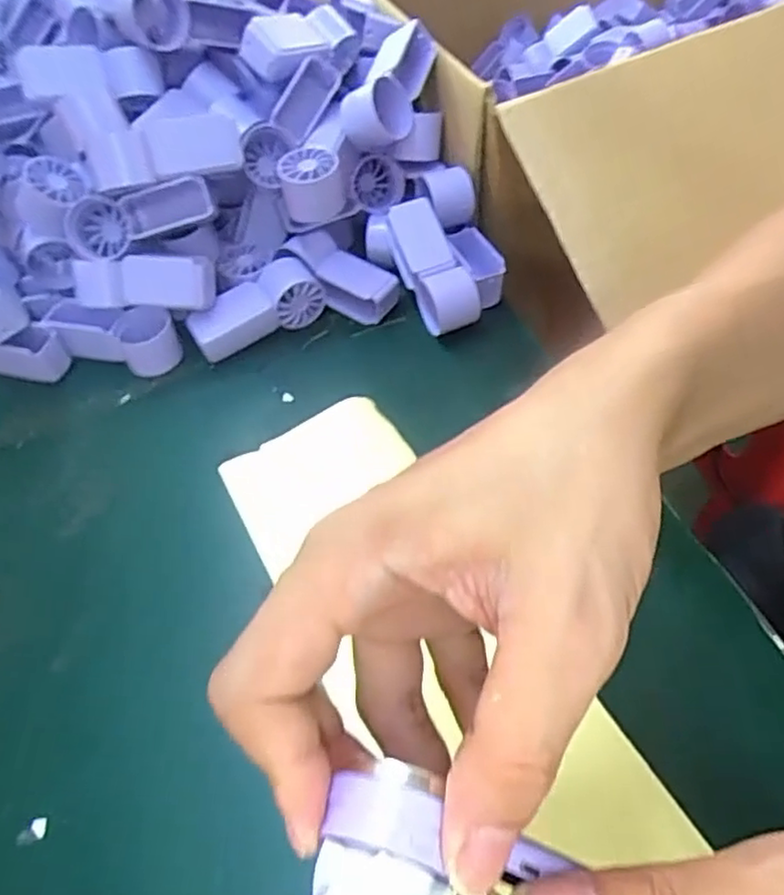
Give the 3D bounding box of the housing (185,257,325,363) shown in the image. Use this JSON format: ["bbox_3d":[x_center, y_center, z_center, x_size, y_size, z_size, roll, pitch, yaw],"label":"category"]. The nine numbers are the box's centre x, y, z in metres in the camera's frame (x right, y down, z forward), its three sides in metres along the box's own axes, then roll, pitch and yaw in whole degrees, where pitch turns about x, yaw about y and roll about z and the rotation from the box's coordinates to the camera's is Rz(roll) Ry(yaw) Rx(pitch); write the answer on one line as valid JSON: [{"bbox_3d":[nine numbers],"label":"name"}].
[{"bbox_3d":[-0.096,-0.097,0.468,0.090,0.040,0.035,-28,55,-15],"label":"housing"}]

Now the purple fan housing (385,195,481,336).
[{"bbox_3d":[0.028,-0.124,0.465,0.038,0.034,0.089,-20,75,-9],"label":"purple fan housing"}]

